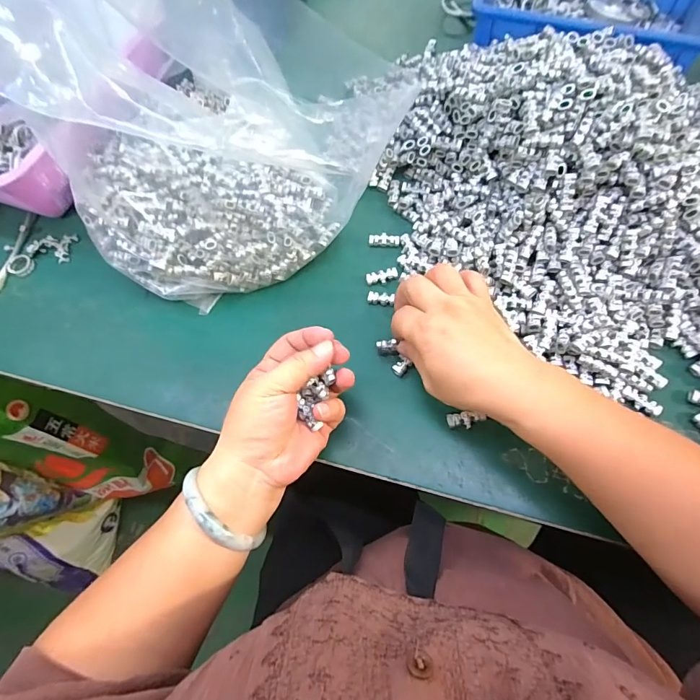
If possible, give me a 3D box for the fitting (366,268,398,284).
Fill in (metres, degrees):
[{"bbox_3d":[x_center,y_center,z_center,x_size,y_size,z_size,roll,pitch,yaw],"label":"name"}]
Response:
[{"bbox_3d":[0.031,-0.070,0.381,0.030,0.004,0.012,-14,68,-3],"label":"fitting"}]

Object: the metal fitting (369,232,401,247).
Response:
[{"bbox_3d":[0.034,-0.110,0.400,0.030,0.006,0.014,4,68,5],"label":"metal fitting"}]

